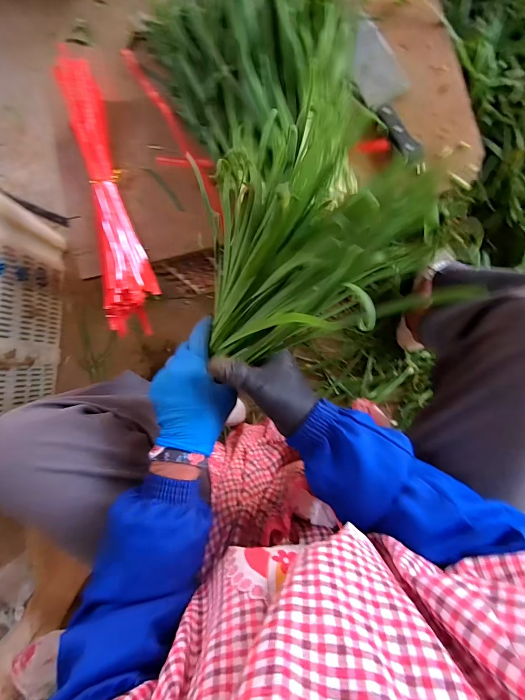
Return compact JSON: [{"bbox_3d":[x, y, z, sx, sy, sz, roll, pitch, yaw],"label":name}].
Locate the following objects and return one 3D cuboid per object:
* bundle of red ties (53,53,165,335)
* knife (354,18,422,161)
[{"bbox_3d":[-0.218,-0.218,0.499,0.074,0.063,0.380,-10,87,5],"label":"bundle of red ties"},{"bbox_3d":[0.177,-0.367,0.482,0.058,0.021,0.213,-23,86,4],"label":"knife"}]

